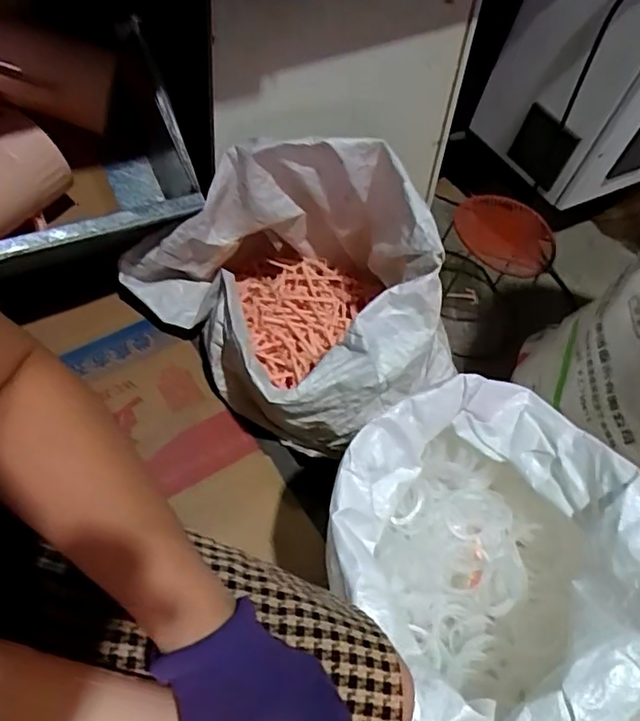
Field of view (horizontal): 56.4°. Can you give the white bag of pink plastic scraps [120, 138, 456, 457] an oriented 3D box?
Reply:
[{"bbox_3d":[-0.020,-0.126,0.971,0.395,0.372,0.474,-33,68,-29],"label":"white bag of pink plastic scraps"}]

